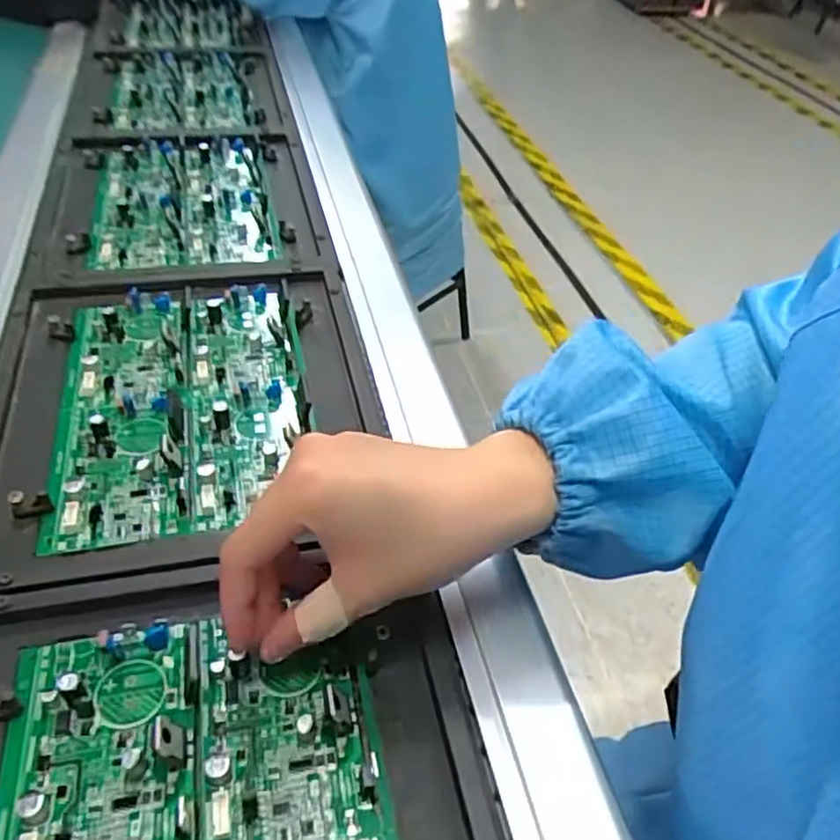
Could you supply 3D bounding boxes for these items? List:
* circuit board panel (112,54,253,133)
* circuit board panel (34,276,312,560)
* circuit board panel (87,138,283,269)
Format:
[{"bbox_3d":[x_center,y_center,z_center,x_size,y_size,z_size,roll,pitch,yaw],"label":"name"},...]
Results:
[{"bbox_3d":[-0.278,-0.382,0.821,0.139,0.016,0.239,-8,46,-14],"label":"circuit board panel"},{"bbox_3d":[-0.153,-0.019,0.452,0.152,0.019,0.215,-9,46,-14],"label":"circuit board panel"},{"bbox_3d":[-0.216,-0.202,0.641,0.149,0.020,0.218,-9,46,-14],"label":"circuit board panel"}]

